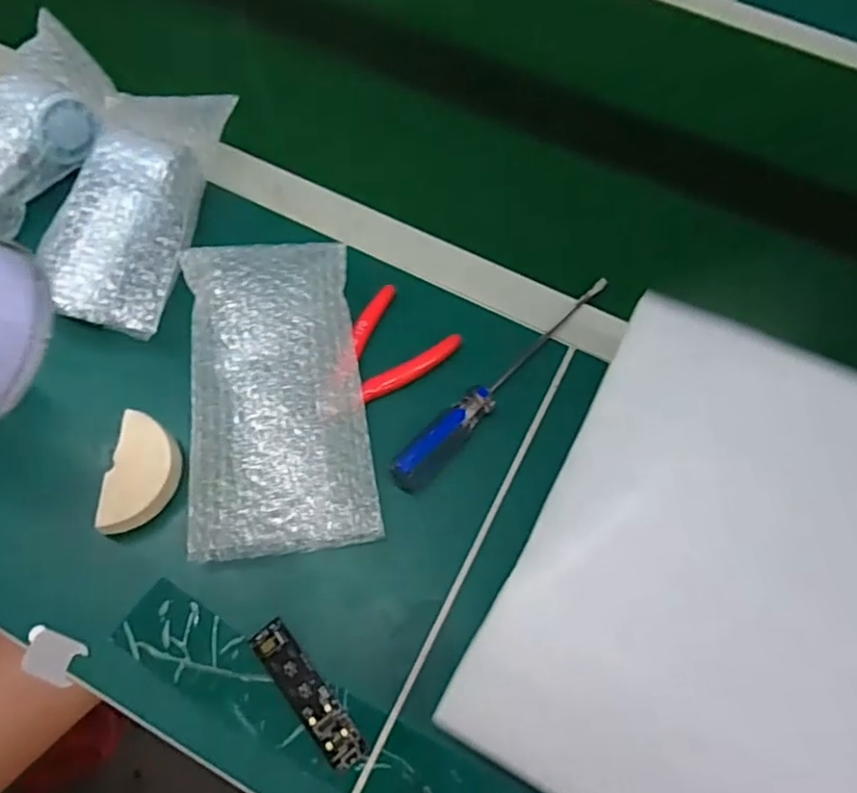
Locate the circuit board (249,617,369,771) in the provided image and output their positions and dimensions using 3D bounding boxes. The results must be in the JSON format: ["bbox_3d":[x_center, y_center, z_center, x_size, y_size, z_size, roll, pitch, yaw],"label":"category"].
[{"bbox_3d":[-0.069,0.169,0.351,0.021,0.010,0.089,-35,71,-17],"label":"circuit board"}]

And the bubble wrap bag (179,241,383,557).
[{"bbox_3d":[-0.100,-0.007,0.406,0.110,0.046,0.204,-6,65,-6],"label":"bubble wrap bag"}]

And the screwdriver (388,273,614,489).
[{"bbox_3d":[0.061,-0.017,0.438,0.023,0.025,0.226,42,70,16],"label":"screwdriver"}]

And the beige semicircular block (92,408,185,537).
[{"bbox_3d":[-0.182,0.050,0.393,0.036,0.021,0.074,8,65,1],"label":"beige semicircular block"}]

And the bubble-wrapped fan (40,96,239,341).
[{"bbox_3d":[-0.216,-0.146,0.456,0.098,0.052,0.207,6,65,0],"label":"bubble-wrapped fan"}]

